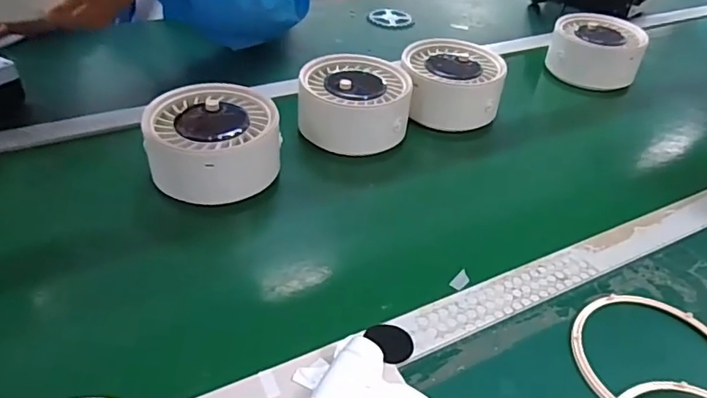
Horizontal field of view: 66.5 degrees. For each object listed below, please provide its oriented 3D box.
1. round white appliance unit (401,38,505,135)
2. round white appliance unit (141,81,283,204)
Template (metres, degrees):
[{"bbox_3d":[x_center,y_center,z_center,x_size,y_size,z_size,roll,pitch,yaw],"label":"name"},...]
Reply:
[{"bbox_3d":[0.132,-0.153,0.746,0.127,0.084,0.128,3,39,-3],"label":"round white appliance unit"},{"bbox_3d":[-0.153,-0.067,0.595,0.143,0.060,0.154,-9,42,-17],"label":"round white appliance unit"}]

